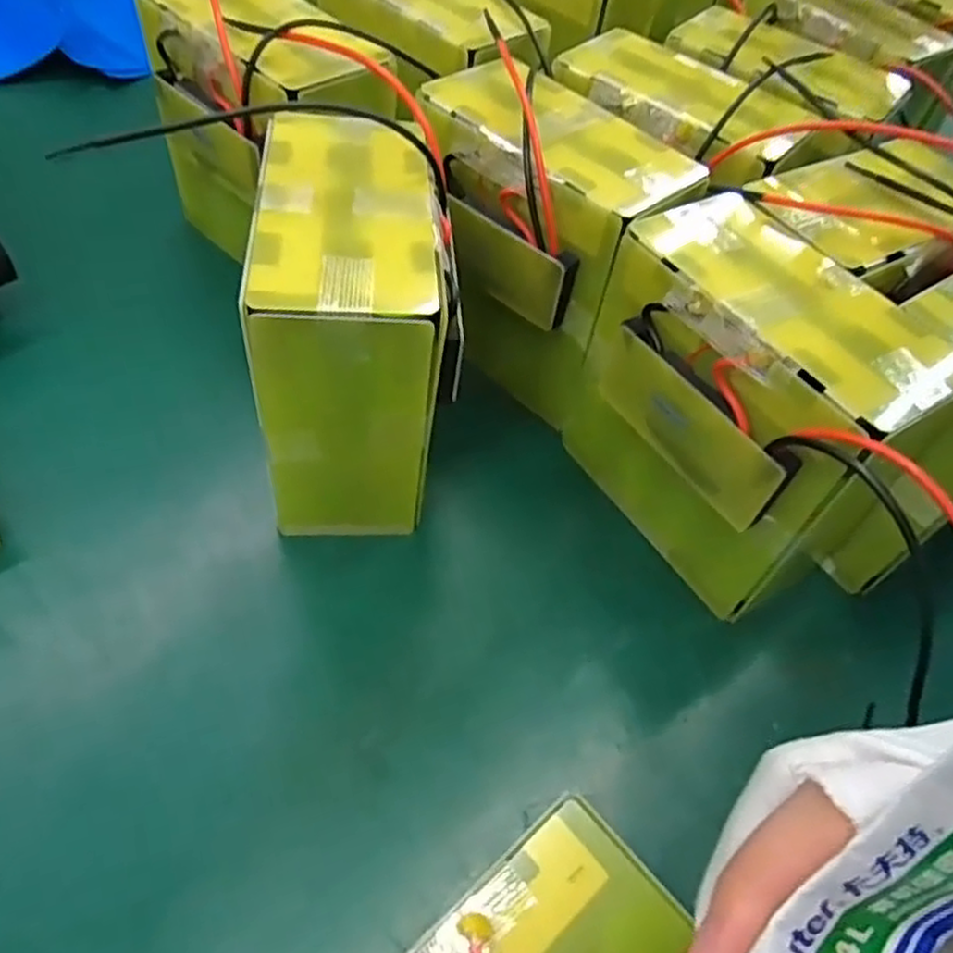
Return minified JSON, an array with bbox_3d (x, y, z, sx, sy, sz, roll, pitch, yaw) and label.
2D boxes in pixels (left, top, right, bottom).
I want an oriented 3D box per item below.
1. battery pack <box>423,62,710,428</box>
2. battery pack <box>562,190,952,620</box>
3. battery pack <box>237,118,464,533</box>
[{"bbox_3d":[0.029,-0.124,0.403,0.140,0.141,0.096,40,58,20],"label":"battery pack"},{"bbox_3d":[0.115,-0.031,0.353,0.090,0.151,0.168,-22,58,-26],"label":"battery pack"},{"bbox_3d":[-0.058,-0.062,0.354,0.082,0.156,0.133,2,51,-9],"label":"battery pack"}]

